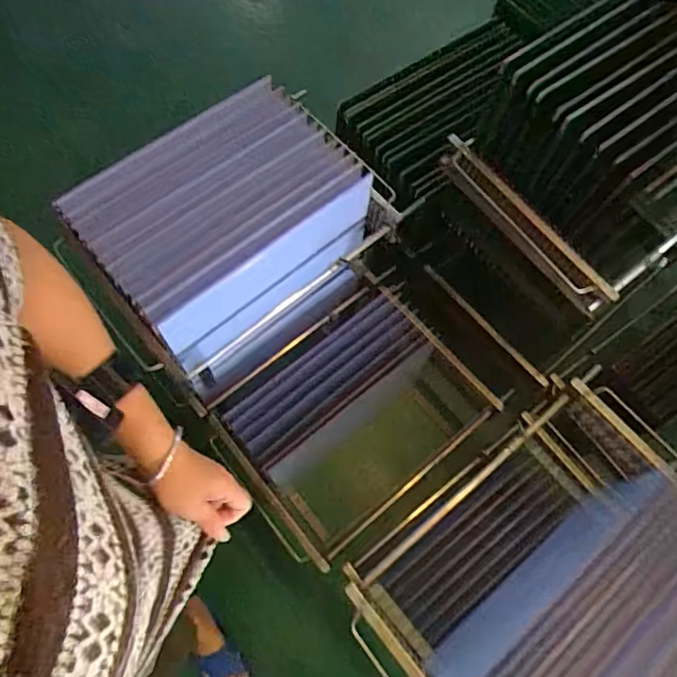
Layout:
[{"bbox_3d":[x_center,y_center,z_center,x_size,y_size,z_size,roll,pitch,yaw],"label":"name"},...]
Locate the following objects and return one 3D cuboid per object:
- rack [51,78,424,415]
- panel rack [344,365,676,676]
[{"bbox_3d":[-0.198,-0.178,1.109,0.525,0.395,0.351,-41,75,-18],"label":"rack"},{"bbox_3d":[0.371,0.399,0.964,0.592,0.352,0.399,-37,74,-17],"label":"panel rack"}]

